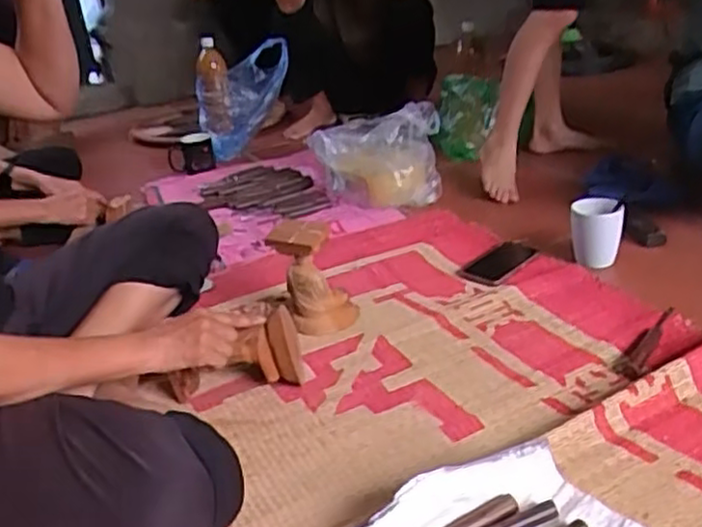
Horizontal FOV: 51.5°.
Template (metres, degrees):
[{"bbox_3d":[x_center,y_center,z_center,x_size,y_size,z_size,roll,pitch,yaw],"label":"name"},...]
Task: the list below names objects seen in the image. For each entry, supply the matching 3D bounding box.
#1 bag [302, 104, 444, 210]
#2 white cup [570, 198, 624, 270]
[{"bbox_3d":[0.050,-0.235,1.624,0.294,0.173,0.193,-4,25,5],"label":"bag"},{"bbox_3d":[0.427,-0.057,1.268,0.087,0.103,0.082,2,26,18],"label":"white cup"}]

